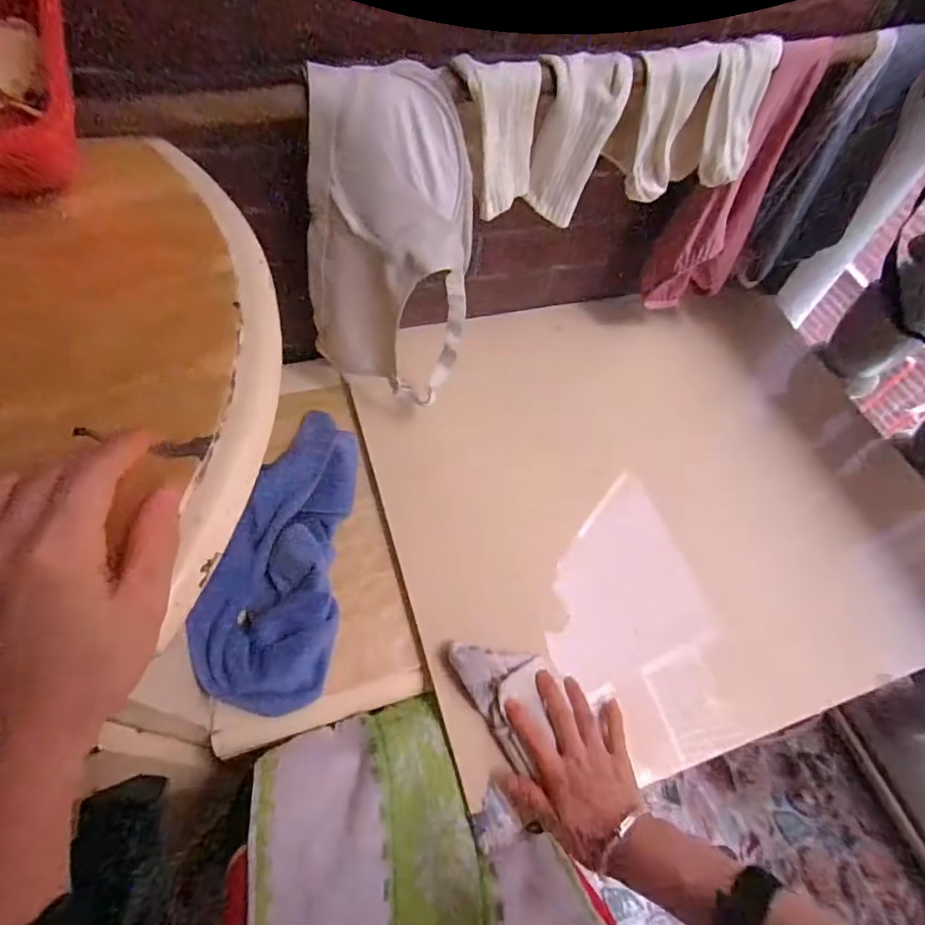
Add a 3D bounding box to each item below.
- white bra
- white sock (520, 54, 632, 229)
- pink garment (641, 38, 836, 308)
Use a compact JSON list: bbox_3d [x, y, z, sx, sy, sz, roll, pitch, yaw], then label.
[{"bbox_3d":[-0.066,-0.206,0.538,0.146,0.294,0.103,33,61,15],"label":"white bra"},{"bbox_3d":[0.106,-0.302,0.515,0.074,0.143,0.018,12,49,7],"label":"white sock"},{"bbox_3d":[0.309,-0.313,0.637,0.092,0.298,0.067,-28,64,-20],"label":"pink garment"}]

